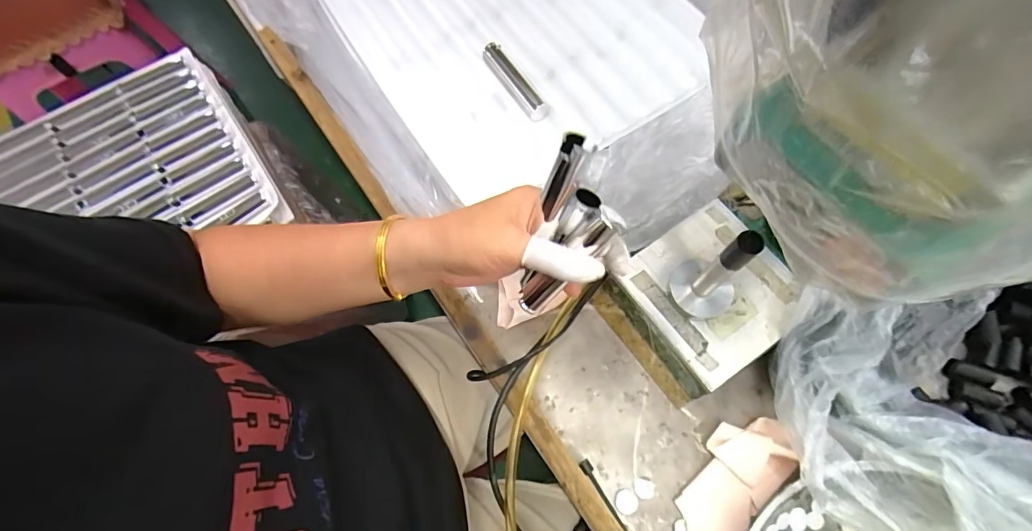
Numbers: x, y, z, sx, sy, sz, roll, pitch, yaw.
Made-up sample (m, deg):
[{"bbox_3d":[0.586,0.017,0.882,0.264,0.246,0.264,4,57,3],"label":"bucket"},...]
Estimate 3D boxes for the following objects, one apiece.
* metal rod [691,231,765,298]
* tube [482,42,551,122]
[{"bbox_3d":[0.146,0.003,0.323,0.012,0.107,0.015,-40,72,-12],"label":"metal rod"},{"bbox_3d":[-0.002,-0.180,0.443,0.020,0.020,0.089,-32,70,-9],"label":"tube"}]

